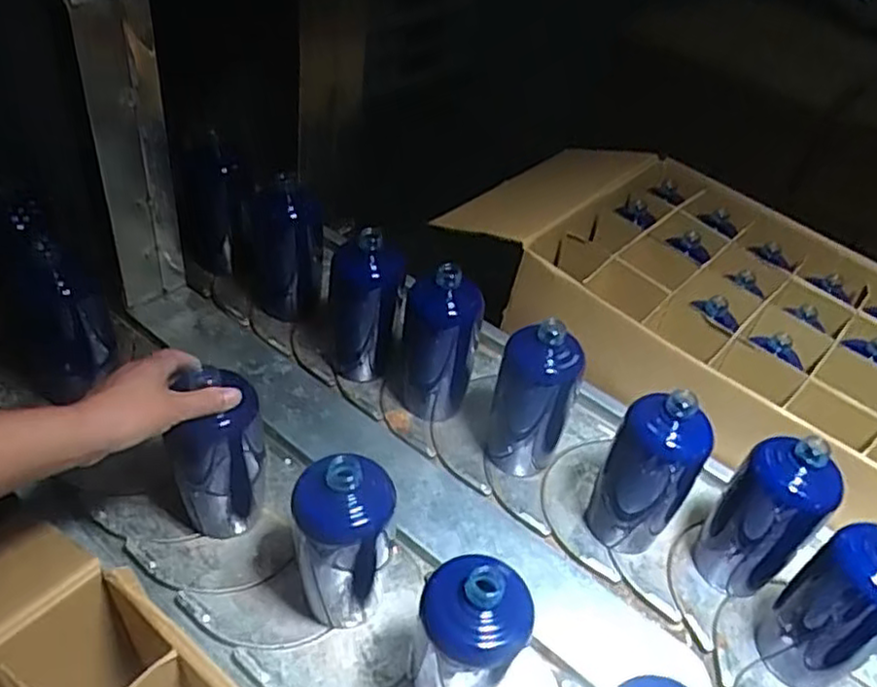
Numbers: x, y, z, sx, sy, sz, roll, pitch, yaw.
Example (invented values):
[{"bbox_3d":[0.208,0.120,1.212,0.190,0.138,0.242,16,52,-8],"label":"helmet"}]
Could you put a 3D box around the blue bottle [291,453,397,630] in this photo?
[{"bbox_3d":[-0.079,0.157,0.596,0.082,0.160,0.070,-2,40,-9],"label":"blue bottle"}]

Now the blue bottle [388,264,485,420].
[{"bbox_3d":[-0.001,-0.015,0.799,0.091,0.178,0.080,7,40,2],"label":"blue bottle"}]

